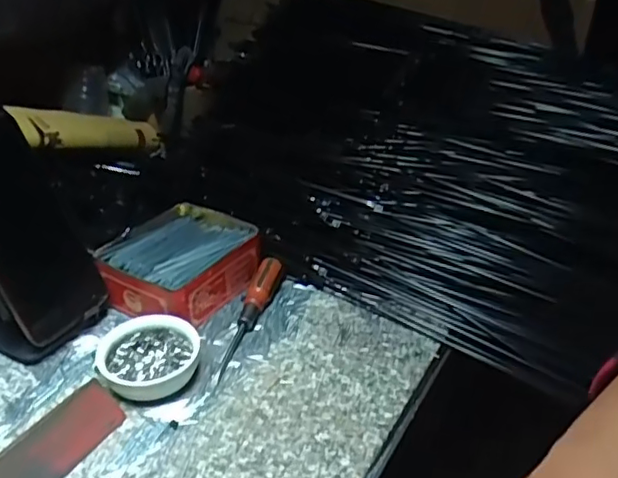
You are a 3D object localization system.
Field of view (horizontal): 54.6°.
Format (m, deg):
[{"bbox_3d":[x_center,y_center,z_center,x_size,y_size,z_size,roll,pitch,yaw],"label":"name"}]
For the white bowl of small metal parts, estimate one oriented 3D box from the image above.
[{"bbox_3d":[-0.120,0.086,0.448,0.071,0.027,0.061,-12,34,-21],"label":"white bowl of small metal parts"}]

